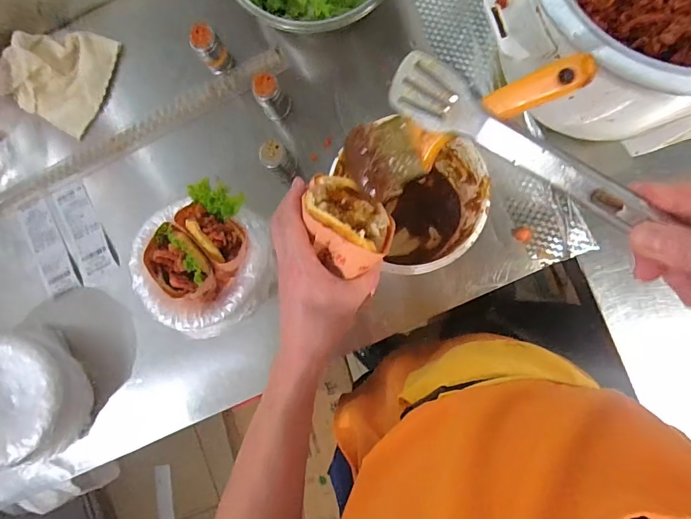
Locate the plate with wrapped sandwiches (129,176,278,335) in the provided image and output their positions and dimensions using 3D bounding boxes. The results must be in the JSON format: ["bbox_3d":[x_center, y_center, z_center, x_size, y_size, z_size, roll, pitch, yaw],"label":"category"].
[{"bbox_3d":[-0.195,0.005,0.601,0.190,0.132,0.177,0,86,4],"label":"plate with wrapped sandwiches"}]

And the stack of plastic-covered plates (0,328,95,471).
[{"bbox_3d":[-0.483,0.201,0.633,0.176,0.108,0.182,-9,86,4],"label":"stack of plastic-covered plates"}]

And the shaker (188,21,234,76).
[{"bbox_3d":[-0.204,-0.319,0.649,0.038,0.079,0.034,-30,85,2],"label":"shaker"}]

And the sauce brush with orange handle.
[{"bbox_3d":[0.074,-0.093,0.304,0.181,0.021,0.054,-16,84,35],"label":"sauce brush with orange handle"}]

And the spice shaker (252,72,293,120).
[{"bbox_3d":[-0.107,-0.242,0.643,0.042,0.083,0.039,0,86,4],"label":"spice shaker"}]

